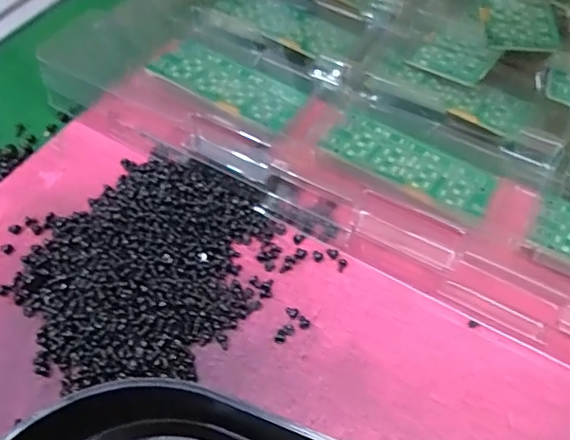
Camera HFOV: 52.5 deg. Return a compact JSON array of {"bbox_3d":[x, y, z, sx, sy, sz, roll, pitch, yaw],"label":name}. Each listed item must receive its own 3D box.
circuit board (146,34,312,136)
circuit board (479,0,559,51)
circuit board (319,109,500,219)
[{"bbox_3d":[-0.032,-0.082,0.344,0.091,0.004,0.045,28,48,13],"label":"circuit board"},{"bbox_3d":[0.154,-0.136,0.383,0.046,0.004,0.065,4,56,4],"label":"circuit board"},{"bbox_3d":[0.069,-0.032,0.315,0.091,0.004,0.044,28,46,13],"label":"circuit board"}]

